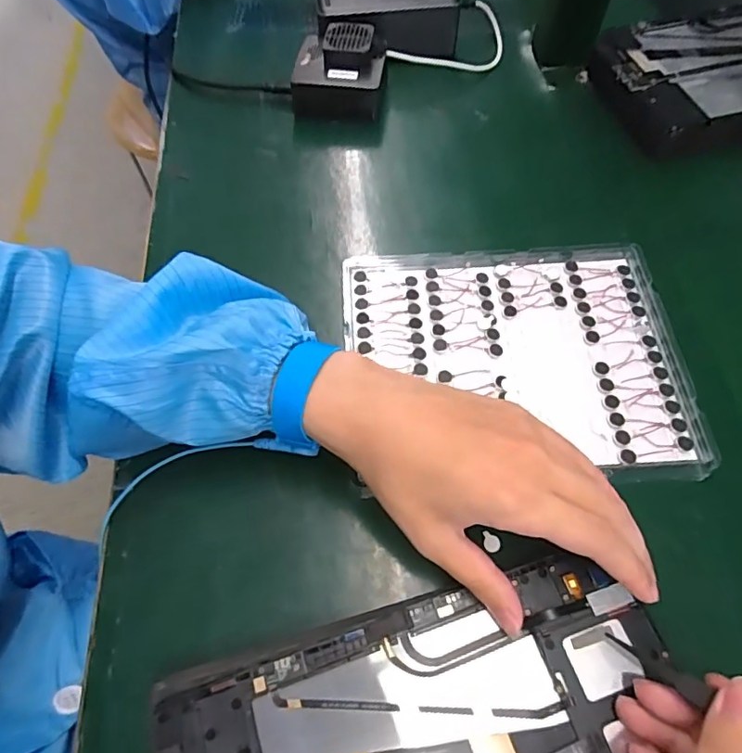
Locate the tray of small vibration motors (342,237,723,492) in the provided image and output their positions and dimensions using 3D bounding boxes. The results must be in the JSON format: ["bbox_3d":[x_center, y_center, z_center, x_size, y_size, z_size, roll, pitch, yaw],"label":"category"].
[{"bbox_3d":[0.092,-0.016,0.339,0.213,0.009,0.167,-1,62,-1],"label":"tray of small vibration motors"}]

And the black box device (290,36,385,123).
[{"bbox_3d":[-0.026,-0.255,0.451,0.078,0.042,0.072,6,62,3],"label":"black box device"}]

